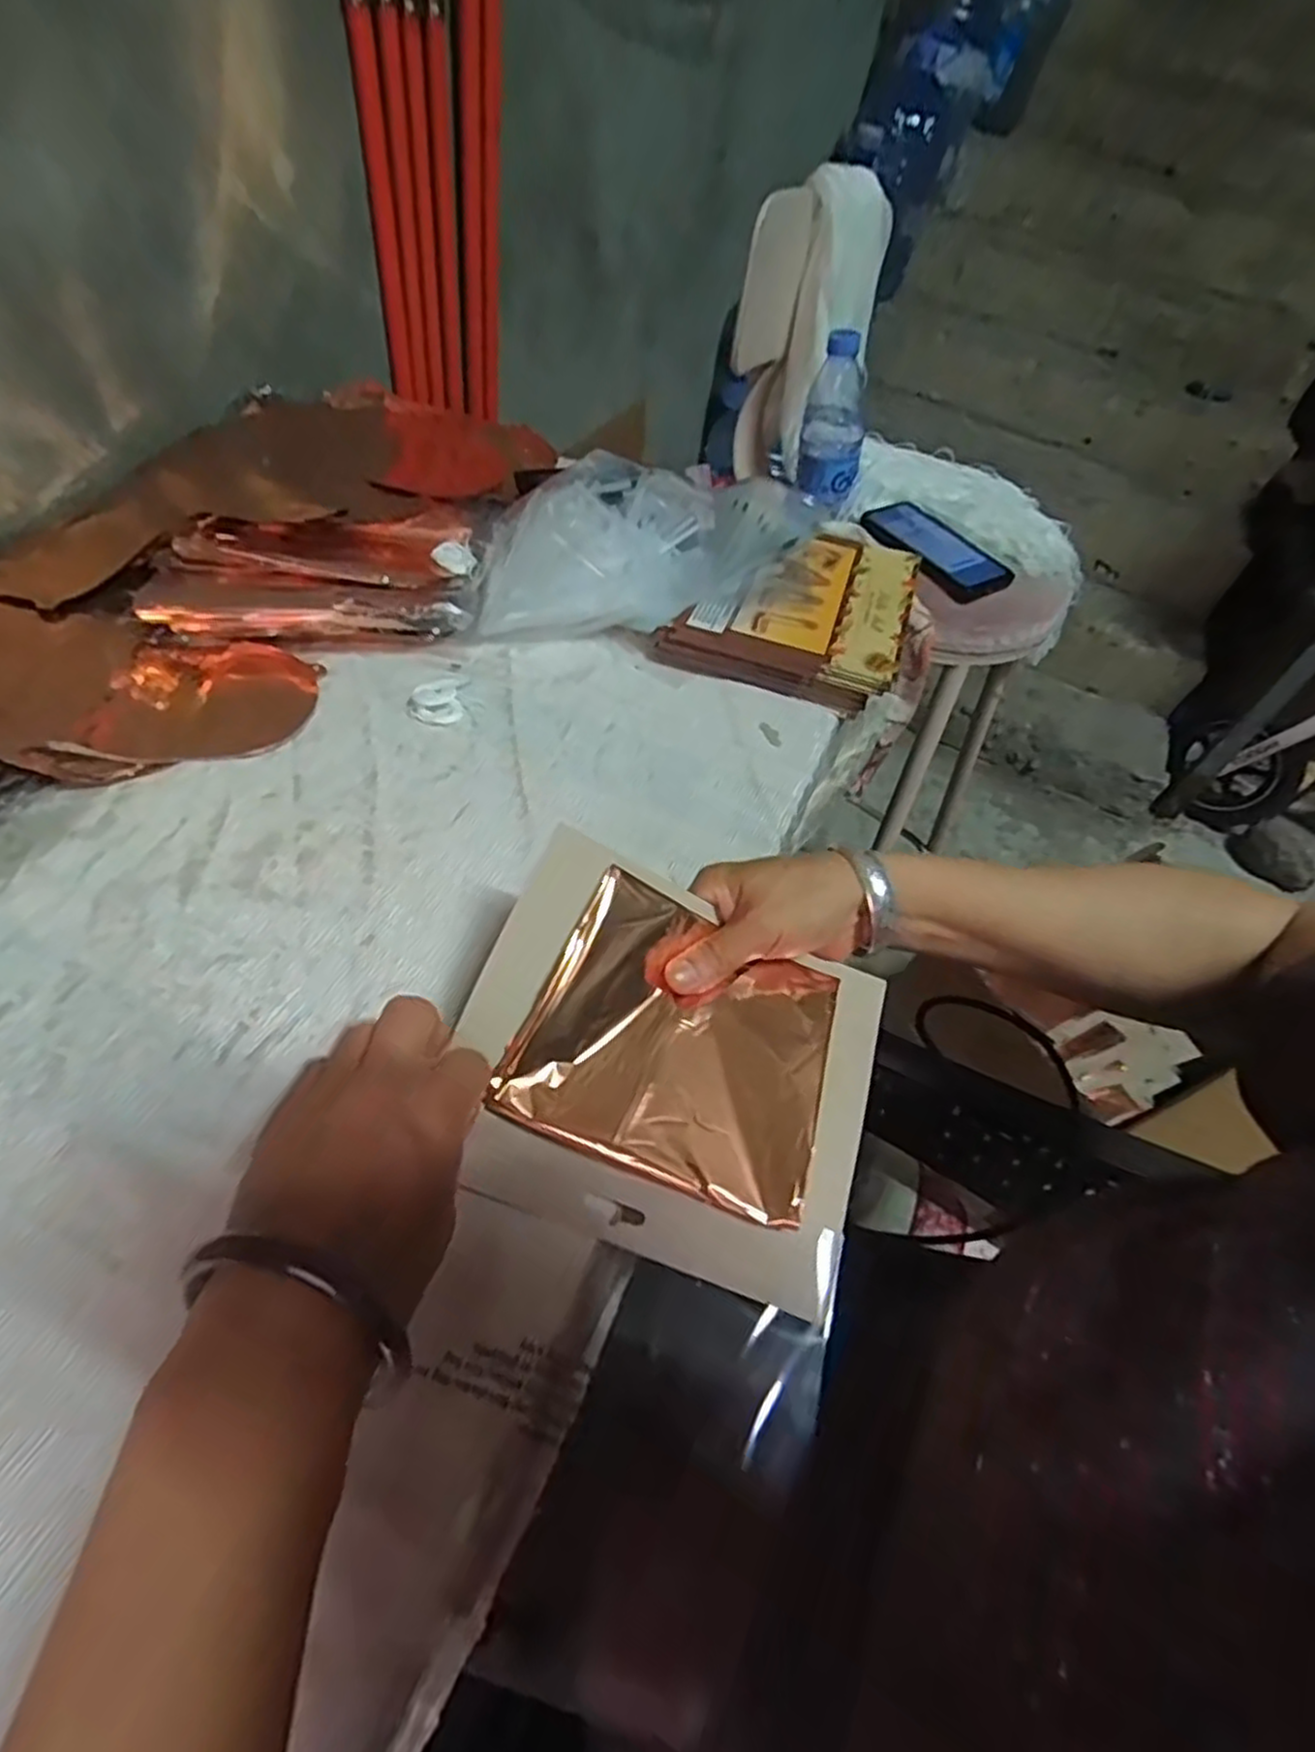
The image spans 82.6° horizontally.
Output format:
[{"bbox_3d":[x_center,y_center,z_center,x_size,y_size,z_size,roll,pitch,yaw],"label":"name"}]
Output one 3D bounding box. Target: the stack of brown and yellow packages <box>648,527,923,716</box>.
[{"bbox_3d":[0.115,-0.226,0.626,0.177,0.040,0.196,17,50,8],"label":"stack of brown and yellow packages"}]

